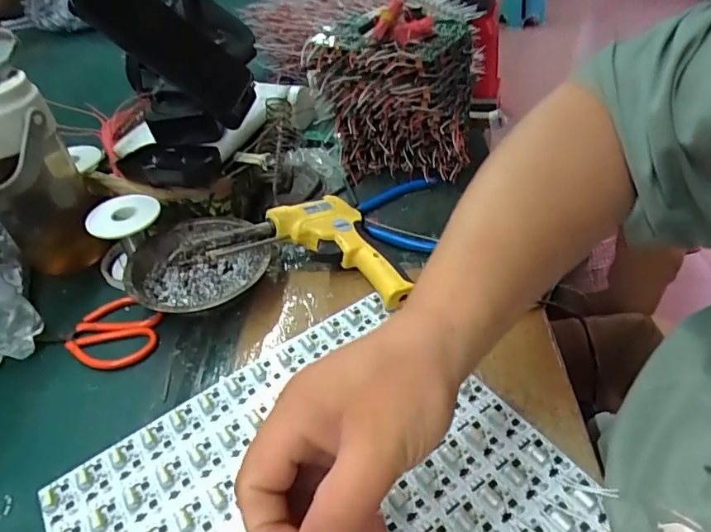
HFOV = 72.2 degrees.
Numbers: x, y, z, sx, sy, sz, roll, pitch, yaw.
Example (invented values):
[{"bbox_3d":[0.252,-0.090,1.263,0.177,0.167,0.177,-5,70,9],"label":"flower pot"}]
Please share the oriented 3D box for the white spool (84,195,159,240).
[{"bbox_3d":[-0.222,-0.050,0.466,0.064,0.010,0.058,-20,44,-17],"label":"white spool"}]

